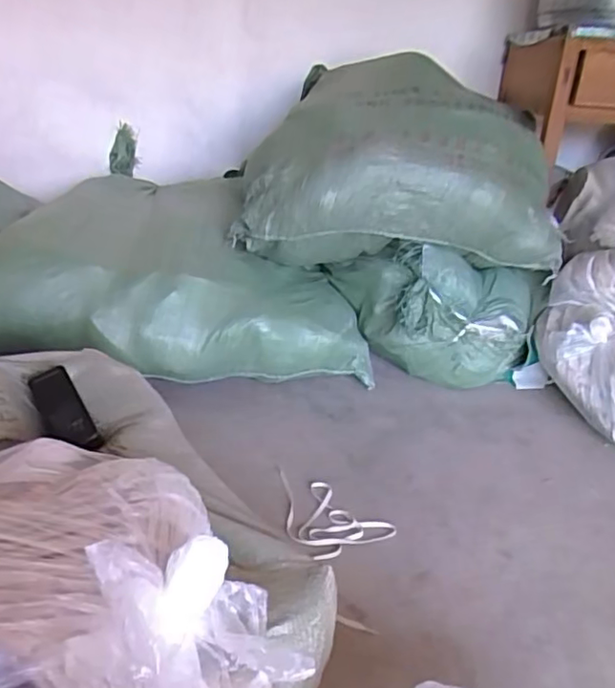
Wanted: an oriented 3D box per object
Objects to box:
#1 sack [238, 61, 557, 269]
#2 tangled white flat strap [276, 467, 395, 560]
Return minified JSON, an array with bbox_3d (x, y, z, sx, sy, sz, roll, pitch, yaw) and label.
[{"bbox_3d":[0.190,-0.455,1.529,0.745,0.421,0.523,-2,26,-11],"label":"sack"},{"bbox_3d":[0.030,0.283,1.041,0.165,0.014,0.211,-10,28,-25],"label":"tangled white flat strap"}]

